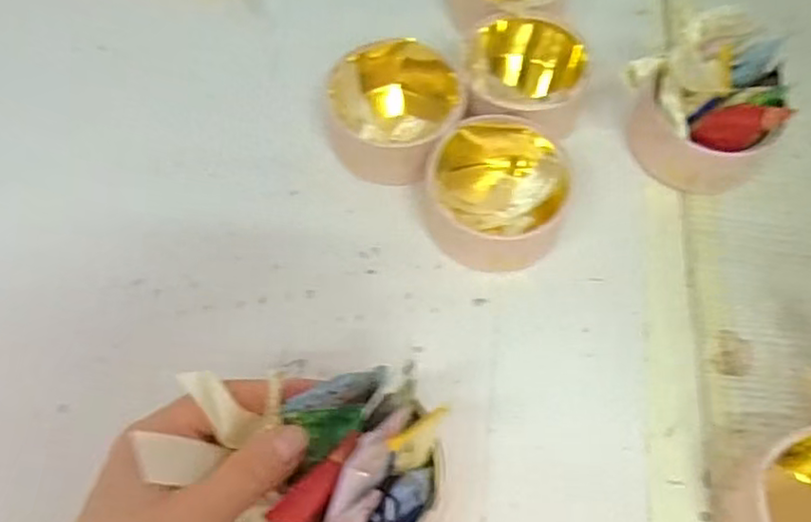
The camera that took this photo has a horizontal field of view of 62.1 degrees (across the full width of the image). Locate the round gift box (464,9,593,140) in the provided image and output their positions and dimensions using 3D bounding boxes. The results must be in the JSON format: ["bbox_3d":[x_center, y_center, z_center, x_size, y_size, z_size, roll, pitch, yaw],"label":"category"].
[{"bbox_3d":[0.077,-0.118,0.431,0.077,0.040,0.075,1,63,-2],"label":"round gift box"}]

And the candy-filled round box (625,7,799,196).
[{"bbox_3d":[0.189,-0.095,0.412,0.085,0.077,0.082,1,63,-2],"label":"candy-filled round box"}]

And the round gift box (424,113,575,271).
[{"bbox_3d":[0.054,-0.040,0.400,0.081,0.040,0.095,17,64,6],"label":"round gift box"}]

